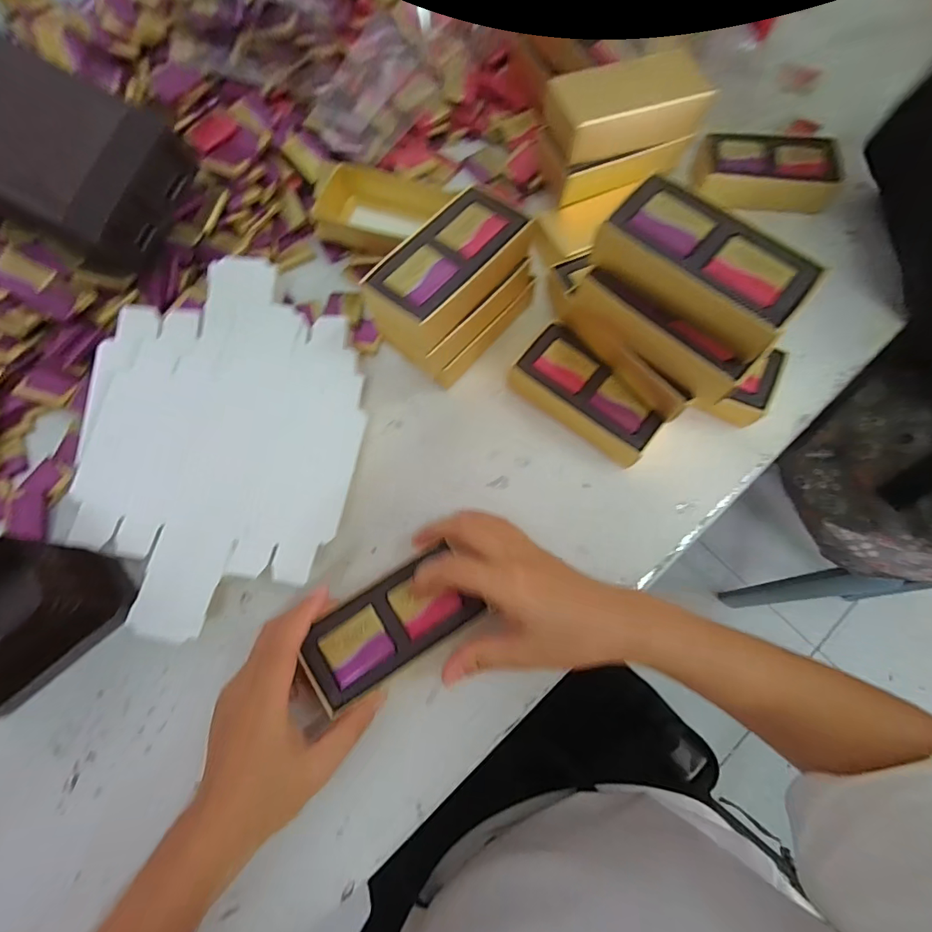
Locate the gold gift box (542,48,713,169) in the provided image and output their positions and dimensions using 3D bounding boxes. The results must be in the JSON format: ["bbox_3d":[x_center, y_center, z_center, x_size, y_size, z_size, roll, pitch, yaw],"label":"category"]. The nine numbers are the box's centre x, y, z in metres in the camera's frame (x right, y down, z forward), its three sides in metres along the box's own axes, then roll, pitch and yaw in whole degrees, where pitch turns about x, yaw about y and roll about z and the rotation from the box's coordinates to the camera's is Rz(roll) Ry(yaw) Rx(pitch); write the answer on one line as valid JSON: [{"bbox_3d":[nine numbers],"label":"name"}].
[{"bbox_3d":[0.125,-0.279,0.341,0.118,0.029,0.059,-13,72,-3],"label":"gold gift box"}]

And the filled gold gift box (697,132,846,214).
[{"bbox_3d":[0.270,-0.269,0.403,0.119,0.029,0.059,6,72,4],"label":"filled gold gift box"}]

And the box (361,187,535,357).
[{"bbox_3d":[-0.012,-0.133,0.299,0.058,0.030,0.116,39,77,13],"label":"box"}]

